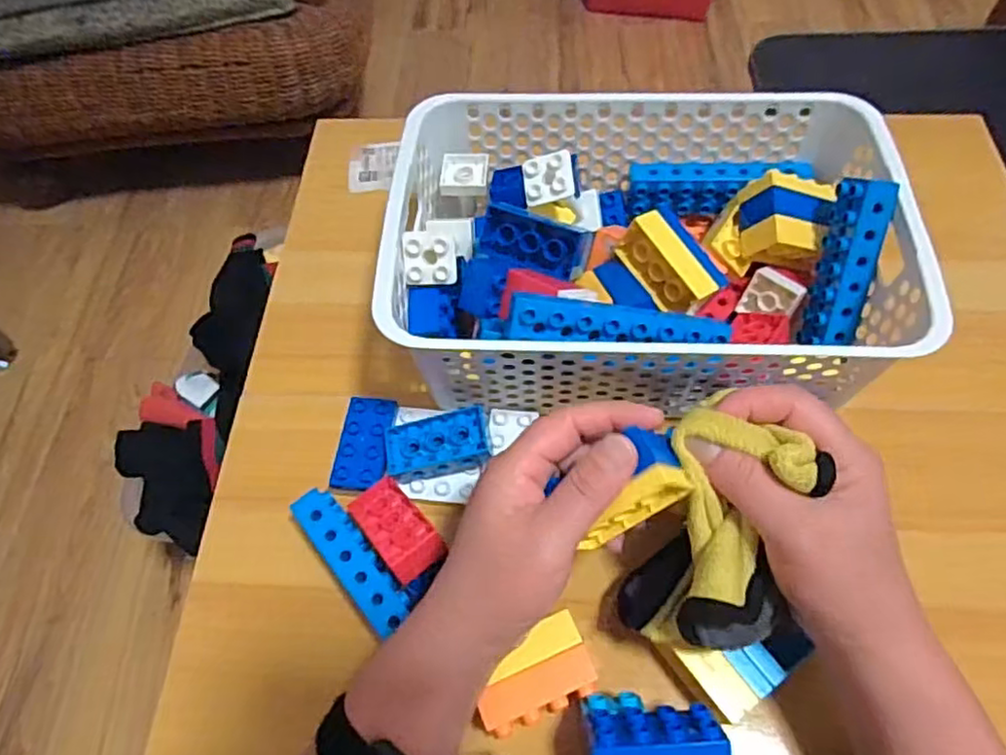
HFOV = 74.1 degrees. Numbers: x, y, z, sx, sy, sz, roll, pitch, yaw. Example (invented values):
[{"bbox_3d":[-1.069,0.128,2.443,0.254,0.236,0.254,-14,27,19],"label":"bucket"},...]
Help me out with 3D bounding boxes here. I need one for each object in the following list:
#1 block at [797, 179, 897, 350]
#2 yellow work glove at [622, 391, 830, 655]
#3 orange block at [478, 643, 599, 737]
[{"bbox_3d":[0.215,-0.070,0.416,0.029,0.101,0.024,12,18,9],"label":"block"},{"bbox_3d":[0.106,0.074,0.326,0.066,0.106,0.103,17,63,12],"label":"yellow work glove"},{"bbox_3d":[0.019,0.170,0.358,0.062,0.031,0.024,-21,62,-9],"label":"orange block"}]

